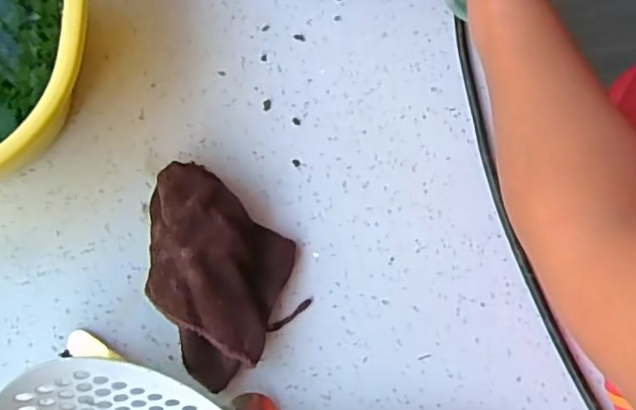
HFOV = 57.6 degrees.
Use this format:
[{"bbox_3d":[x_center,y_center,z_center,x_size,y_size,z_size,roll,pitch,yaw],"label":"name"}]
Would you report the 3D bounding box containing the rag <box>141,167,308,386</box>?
[{"bbox_3d":[-0.071,0.037,0.397,0.100,0.047,0.149,-28,77,-9],"label":"rag"}]

